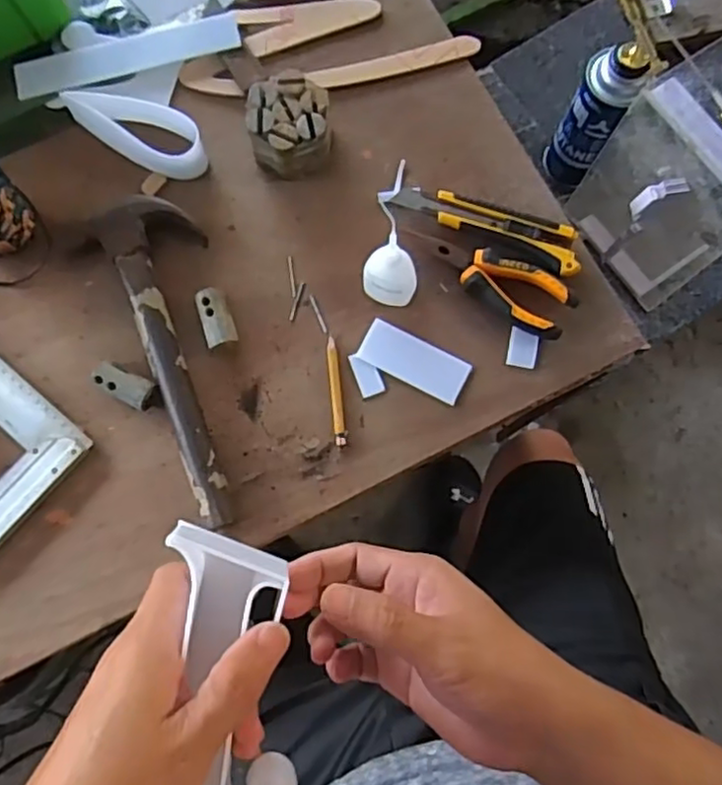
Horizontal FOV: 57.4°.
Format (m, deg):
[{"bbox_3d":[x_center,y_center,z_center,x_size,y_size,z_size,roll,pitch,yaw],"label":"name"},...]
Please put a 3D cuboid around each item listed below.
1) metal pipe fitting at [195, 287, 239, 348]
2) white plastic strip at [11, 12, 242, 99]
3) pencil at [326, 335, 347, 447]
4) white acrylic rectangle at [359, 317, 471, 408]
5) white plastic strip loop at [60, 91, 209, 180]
[{"bbox_3d":[-0.122,-0.063,0.560,0.025,0.020,0.049,-19,77,-4],"label":"metal pipe fitting"},{"bbox_3d":[-0.216,-0.316,0.614,0.207,0.007,0.042,-16,78,-2],"label":"white plastic strip"},{"bbox_3d":[-0.021,-0.001,0.554,0.010,0.004,0.092,-7,77,-1],"label":"pencil"},{"bbox_3d":[0.046,-0.027,0.564,0.092,0.004,0.040,27,79,7],"label":"white acrylic rectangle"},{"bbox_3d":[-0.204,-0.233,0.589,0.131,0.040,0.045,22,78,6],"label":"white plastic strip loop"}]

